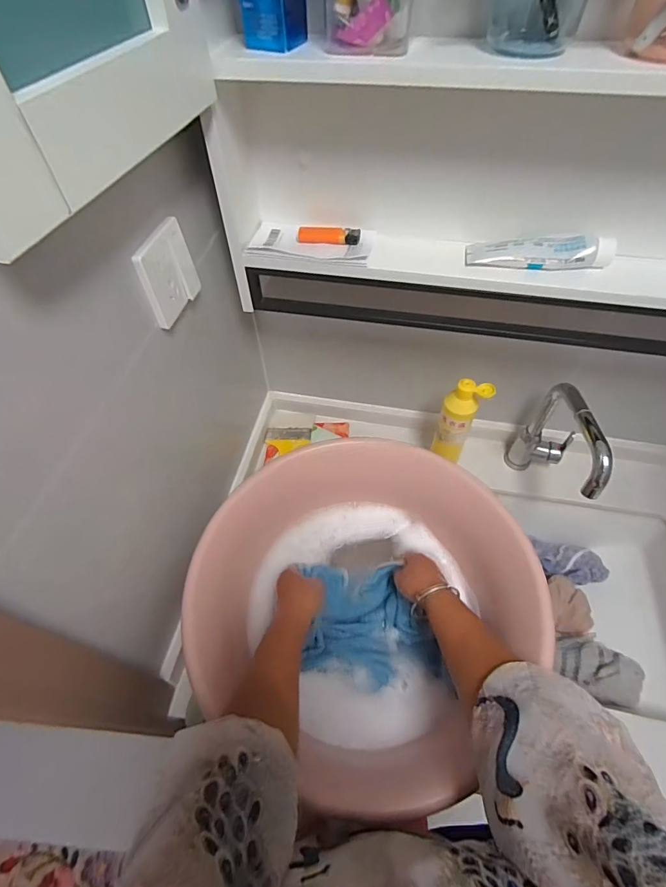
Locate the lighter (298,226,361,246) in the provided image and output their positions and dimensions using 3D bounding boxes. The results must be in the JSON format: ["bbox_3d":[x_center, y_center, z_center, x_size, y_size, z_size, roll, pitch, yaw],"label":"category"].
[{"bbox_3d":[-0.006,-0.274,0.559,0.081,0.015,0.027,5,54,4],"label":"lighter"}]

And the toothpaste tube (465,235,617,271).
[{"bbox_3d":[0.250,-0.231,0.515,0.165,0.036,0.039,11,55,9],"label":"toothpaste tube"}]

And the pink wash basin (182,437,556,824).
[{"bbox_3d":[0.035,0.199,0.574,0.394,0.138,0.404,-1,54,1],"label":"pink wash basin"}]

